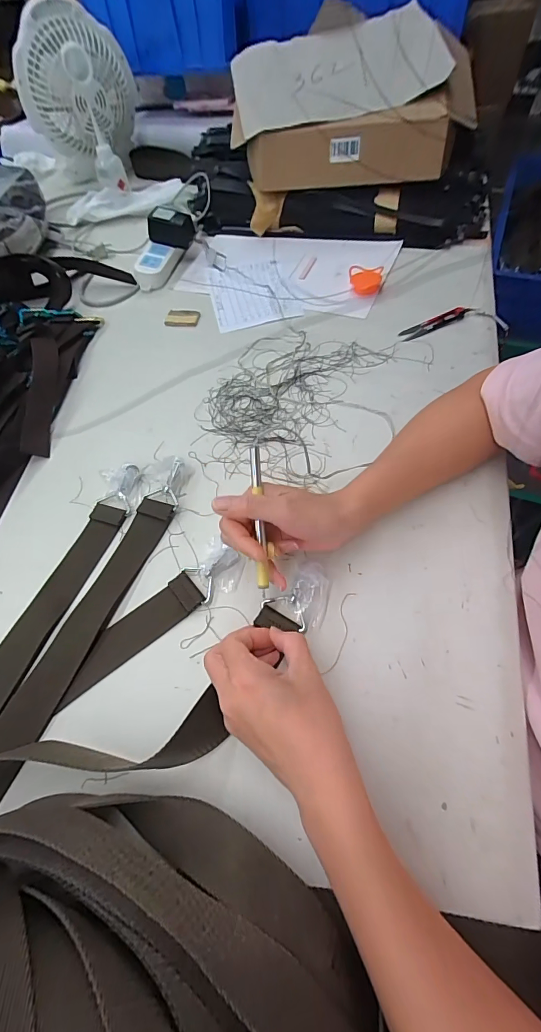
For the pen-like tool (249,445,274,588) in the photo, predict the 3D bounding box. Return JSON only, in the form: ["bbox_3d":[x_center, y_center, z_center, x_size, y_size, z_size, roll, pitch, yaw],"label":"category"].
[{"bbox_3d":[-0.010,0.001,0.335,0.010,0.015,0.122,-3,86,1],"label":"pen-like tool"}]

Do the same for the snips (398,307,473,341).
[{"bbox_3d":[0.247,-0.289,0.581,0.118,0.010,0.024,-25,61,-11],"label":"snips"}]

